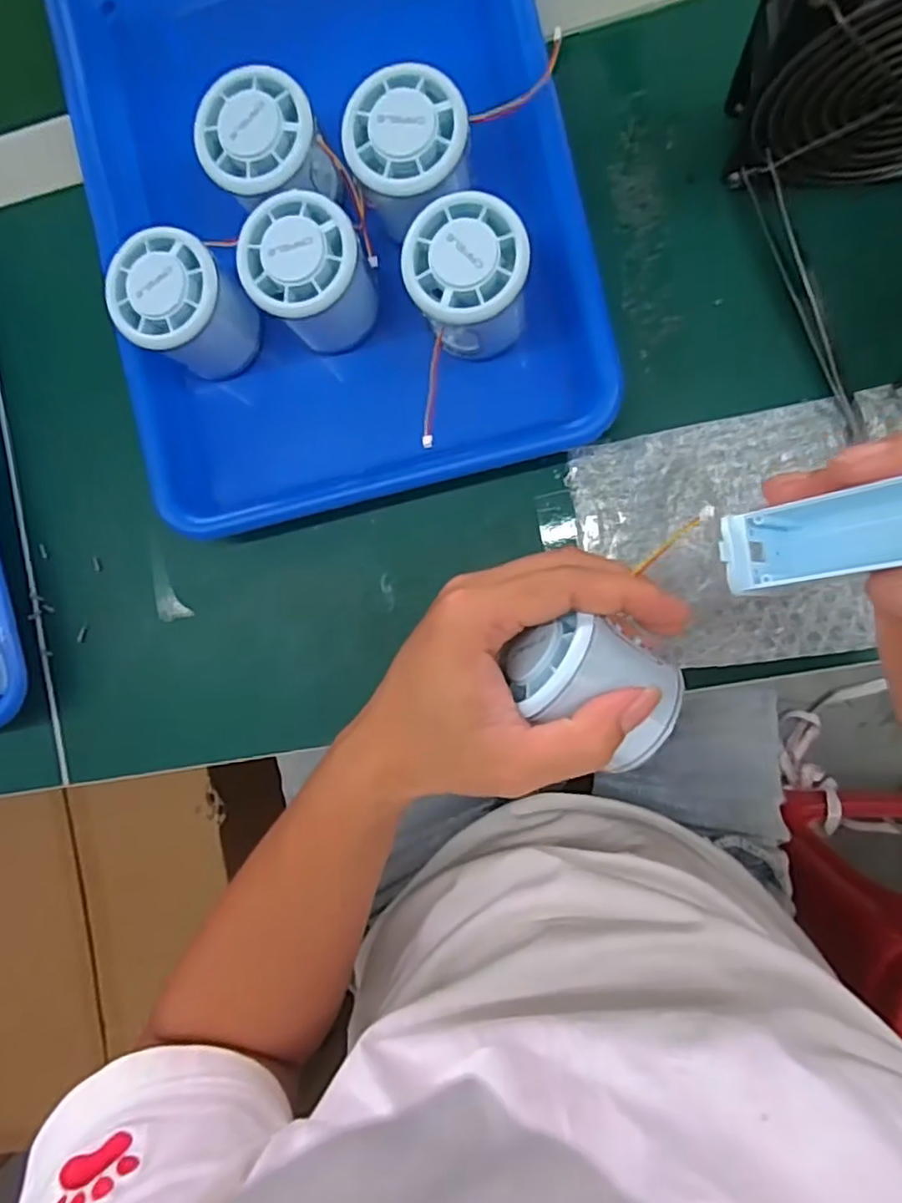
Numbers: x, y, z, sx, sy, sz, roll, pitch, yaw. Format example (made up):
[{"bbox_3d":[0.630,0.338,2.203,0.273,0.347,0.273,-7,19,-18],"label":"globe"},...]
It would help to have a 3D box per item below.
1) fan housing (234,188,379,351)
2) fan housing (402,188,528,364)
[{"bbox_3d":[-0.068,-0.161,0.331,0.053,0.053,0.060,-30,86,7],"label":"fan housing"},{"bbox_3d":[0.010,-0.154,0.321,0.054,0.053,0.055,-11,88,9],"label":"fan housing"}]

